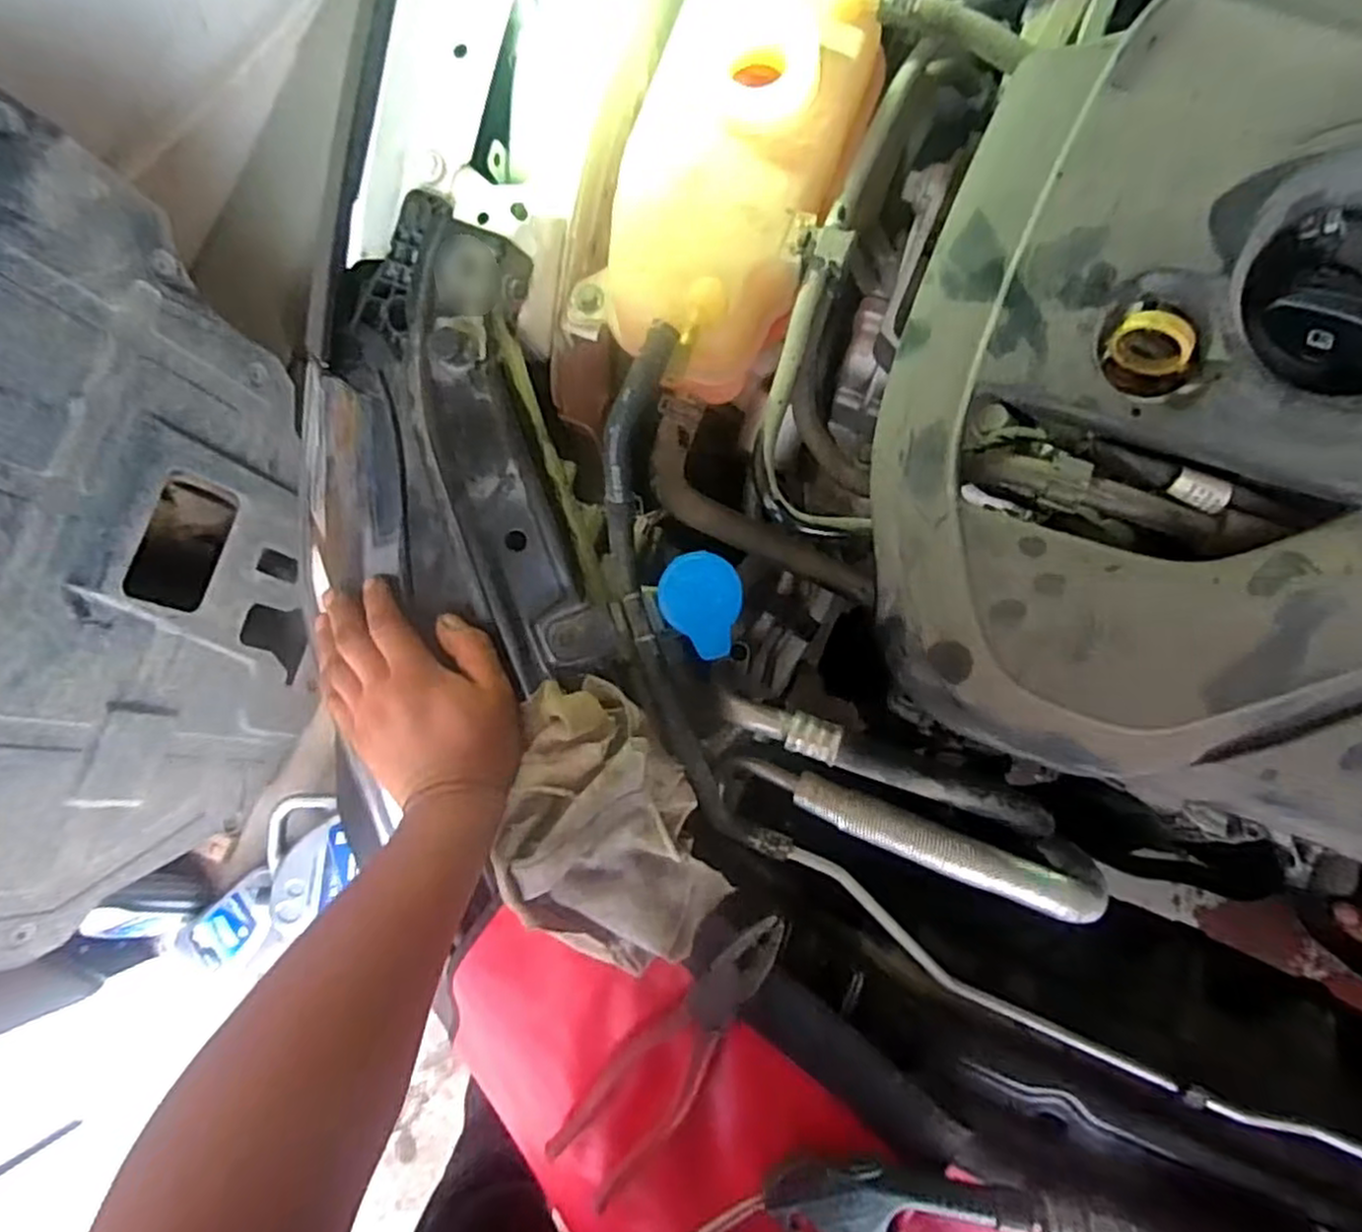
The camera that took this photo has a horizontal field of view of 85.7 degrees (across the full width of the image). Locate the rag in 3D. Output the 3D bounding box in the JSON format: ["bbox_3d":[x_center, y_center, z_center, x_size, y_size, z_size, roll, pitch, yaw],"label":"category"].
[{"bbox_3d":[-0.050,0.126,0.434,0.115,0.046,0.169,-22,82,1],"label":"rag"}]

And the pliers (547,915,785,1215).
[{"bbox_3d":[-0.002,0.261,0.440,0.054,0.026,0.197,38,87,7],"label":"pliers"}]

